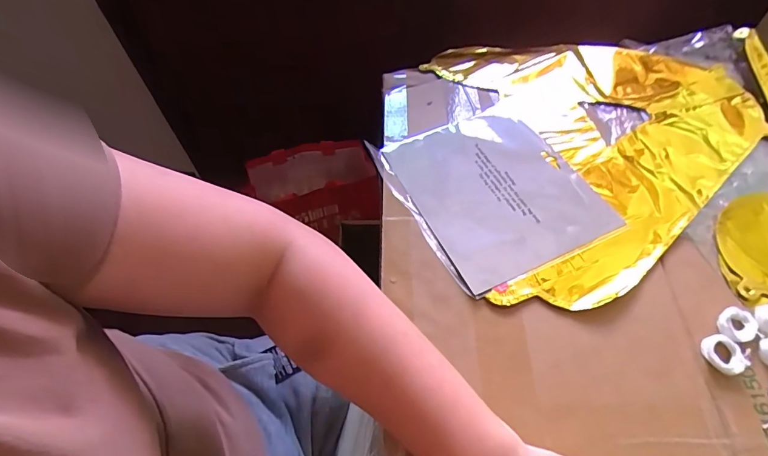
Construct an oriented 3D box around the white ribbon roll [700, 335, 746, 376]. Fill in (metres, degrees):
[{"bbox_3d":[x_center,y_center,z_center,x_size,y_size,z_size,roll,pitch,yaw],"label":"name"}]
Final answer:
[{"bbox_3d":[0.263,0.099,0.326,0.025,0.007,0.030,-19,58,-10],"label":"white ribbon roll"}]

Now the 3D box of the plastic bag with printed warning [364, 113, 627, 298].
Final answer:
[{"bbox_3d":[0.104,-0.044,0.423,0.173,0.026,0.199,-24,57,-11],"label":"plastic bag with printed warning"}]

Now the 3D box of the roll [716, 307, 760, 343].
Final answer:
[{"bbox_3d":[0.285,0.077,0.337,0.032,0.010,0.026,-7,57,-3],"label":"roll"}]

